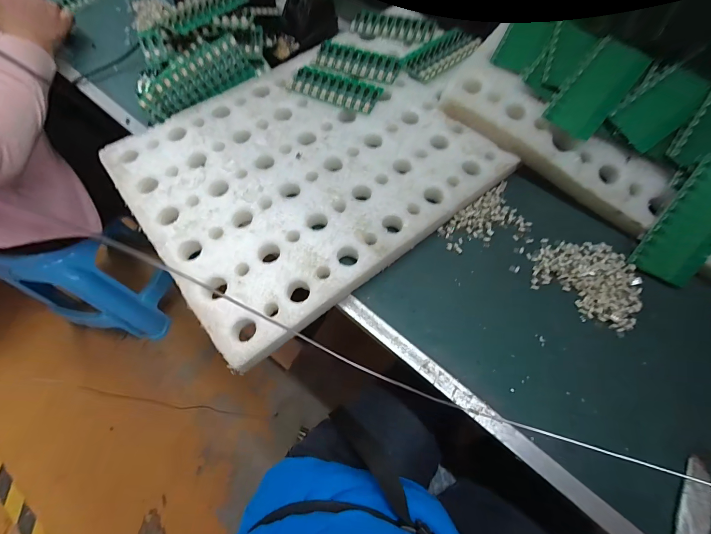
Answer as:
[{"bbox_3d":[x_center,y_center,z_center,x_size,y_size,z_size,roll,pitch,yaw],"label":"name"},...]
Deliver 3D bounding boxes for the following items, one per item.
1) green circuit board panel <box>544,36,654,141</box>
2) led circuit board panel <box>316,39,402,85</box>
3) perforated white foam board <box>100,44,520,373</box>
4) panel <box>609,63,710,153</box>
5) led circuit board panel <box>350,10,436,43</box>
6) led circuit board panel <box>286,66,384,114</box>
[{"bbox_3d":[0.301,-0.224,0.417,0.066,0.011,0.136,38,88,15],"label":"green circuit board panel"},{"bbox_3d":[0.003,-0.328,0.530,0.134,0.007,0.062,19,66,9],"label":"led circuit board panel"},{"bbox_3d":[-0.067,-0.143,0.455,0.431,0.024,0.367,-37,71,-15],"label":"perforated white foam board"},{"bbox_3d":[0.366,-0.192,0.399,0.105,0.011,0.062,-37,68,5],"label":"panel"},{"bbox_3d":[0.064,-0.403,0.561,0.133,0.008,0.053,16,66,8],"label":"led circuit board panel"},{"bbox_3d":[-0.032,-0.272,0.506,0.138,0.008,0.060,22,67,11],"label":"led circuit board panel"}]

